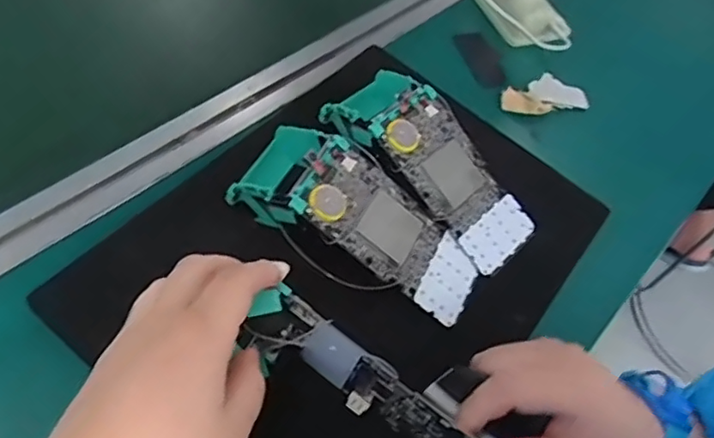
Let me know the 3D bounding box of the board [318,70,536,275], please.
[{"bbox_3d":[0.055,-0.037,0.460,0.066,0.055,0.169,-38,82,-28],"label":"board"}]

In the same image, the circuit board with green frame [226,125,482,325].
[{"bbox_3d":[0.006,0.002,0.419,0.173,0.043,0.075,33,55,-5],"label":"circuit board with green frame"}]

